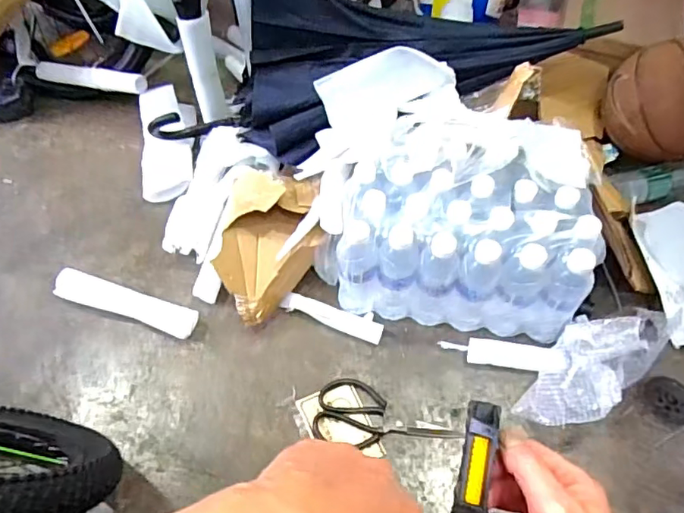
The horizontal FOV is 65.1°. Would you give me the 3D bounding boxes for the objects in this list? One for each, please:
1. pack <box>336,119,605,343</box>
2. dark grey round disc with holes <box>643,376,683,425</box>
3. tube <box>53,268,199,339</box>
[{"bbox_3d":[0.190,-0.041,0.869,0.373,0.243,0.252,12,57,8],"label":"pack"},{"bbox_3d":[0.506,0.220,0.821,0.078,0.017,0.071,0,56,0],"label":"dark grey round disc with holes"},{"bbox_3d":[-0.374,0.082,0.934,0.264,0.036,0.058,16,57,10],"label":"tube"}]

